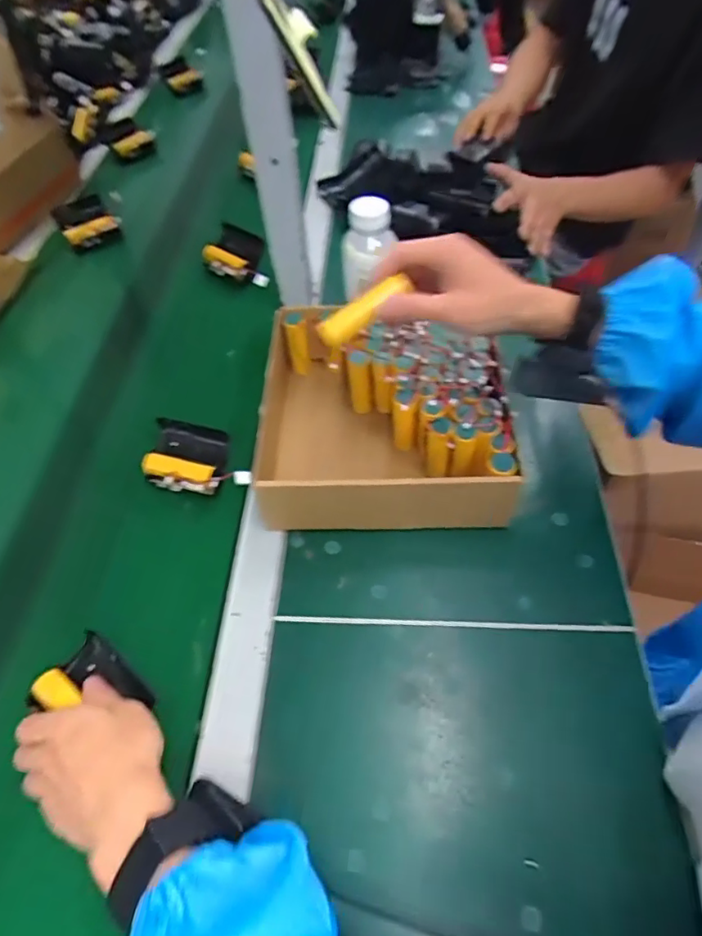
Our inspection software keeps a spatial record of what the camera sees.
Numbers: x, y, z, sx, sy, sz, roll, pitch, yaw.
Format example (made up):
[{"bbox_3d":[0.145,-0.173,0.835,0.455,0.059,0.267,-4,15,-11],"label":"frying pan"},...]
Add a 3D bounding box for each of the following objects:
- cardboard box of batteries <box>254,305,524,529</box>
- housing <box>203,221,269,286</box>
[{"bbox_3d":[0.032,-0.056,0.559,0.218,0.082,0.226,-1,53,2],"label":"cardboard box of batteries"},{"bbox_3d":[-0.153,-0.290,0.775,0.116,0.037,0.065,31,58,25],"label":"housing"}]

